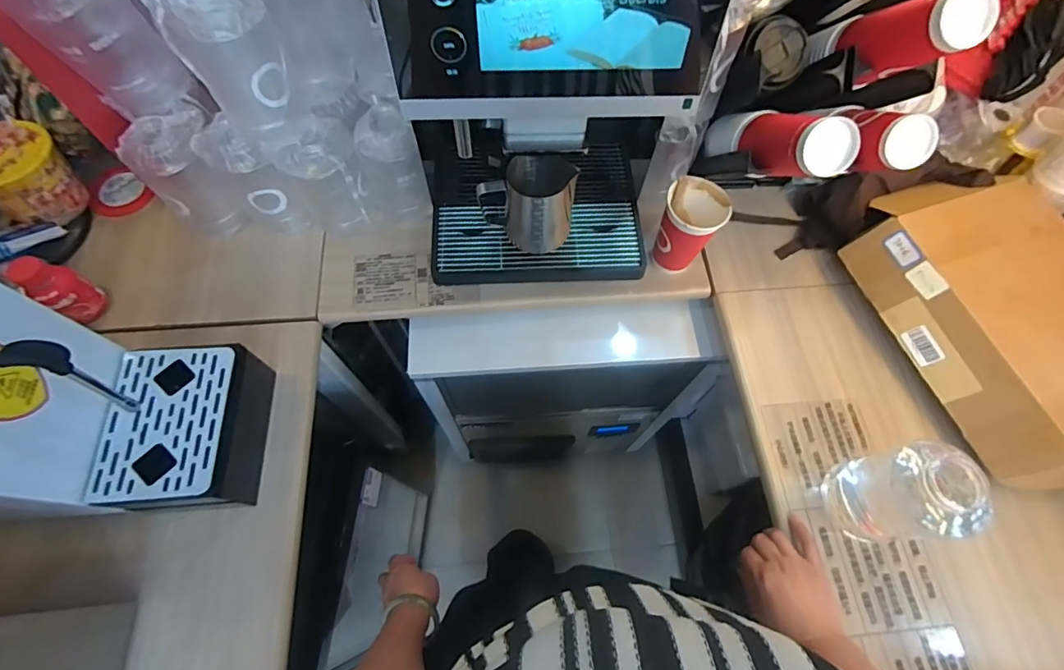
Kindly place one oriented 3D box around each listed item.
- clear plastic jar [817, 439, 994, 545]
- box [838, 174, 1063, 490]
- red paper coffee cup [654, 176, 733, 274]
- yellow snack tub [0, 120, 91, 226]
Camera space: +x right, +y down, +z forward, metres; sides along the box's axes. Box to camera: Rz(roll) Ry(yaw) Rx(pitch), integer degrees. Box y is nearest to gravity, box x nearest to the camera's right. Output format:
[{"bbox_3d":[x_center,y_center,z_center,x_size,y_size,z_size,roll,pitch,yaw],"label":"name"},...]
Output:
[{"bbox_3d":[0.414,0.181,0.558,0.076,0.155,0.094,-11,66,-6],"label":"clear plastic jar"},{"bbox_3d":[0.662,-0.023,0.656,0.307,0.078,0.453,-19,67,-9],"label":"box"},{"bbox_3d":[0.225,-0.152,0.715,0.080,0.126,0.082,0,66,-1],"label":"red paper coffee cup"},{"bbox_3d":[-0.765,-0.240,0.745,0.118,0.113,0.125,0,66,-1],"label":"yellow snack tub"}]

